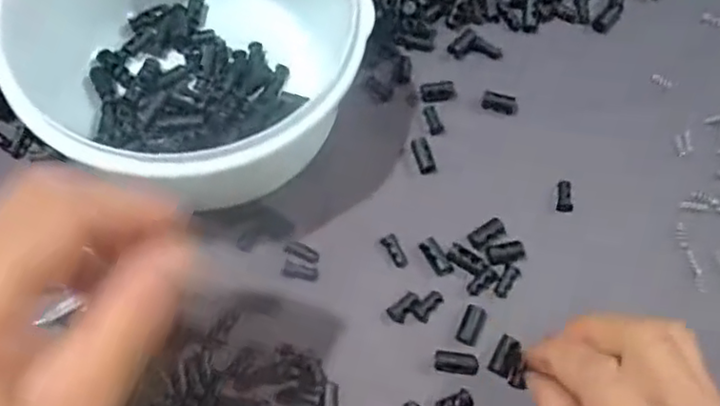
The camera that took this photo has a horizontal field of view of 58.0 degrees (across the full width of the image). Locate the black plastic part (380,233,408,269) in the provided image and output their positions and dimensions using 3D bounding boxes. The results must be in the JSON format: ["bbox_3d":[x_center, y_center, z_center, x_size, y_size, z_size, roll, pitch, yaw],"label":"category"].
[{"bbox_3d":[0.018,0.024,0.329,0.008,0.004,0.018,-28,72,-13],"label":"black plastic part"}]

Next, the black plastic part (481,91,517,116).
[{"bbox_3d":[0.078,-0.056,0.363,0.019,0.007,0.008,12,68,2],"label":"black plastic part"}]

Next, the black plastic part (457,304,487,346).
[{"bbox_3d":[0.055,0.059,0.314,0.011,0.004,0.019,24,69,6],"label":"black plastic part"}]

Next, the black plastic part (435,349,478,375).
[{"bbox_3d":[0.046,0.075,0.307,0.020,0.004,0.010,8,68,0],"label":"black plastic part"}]

